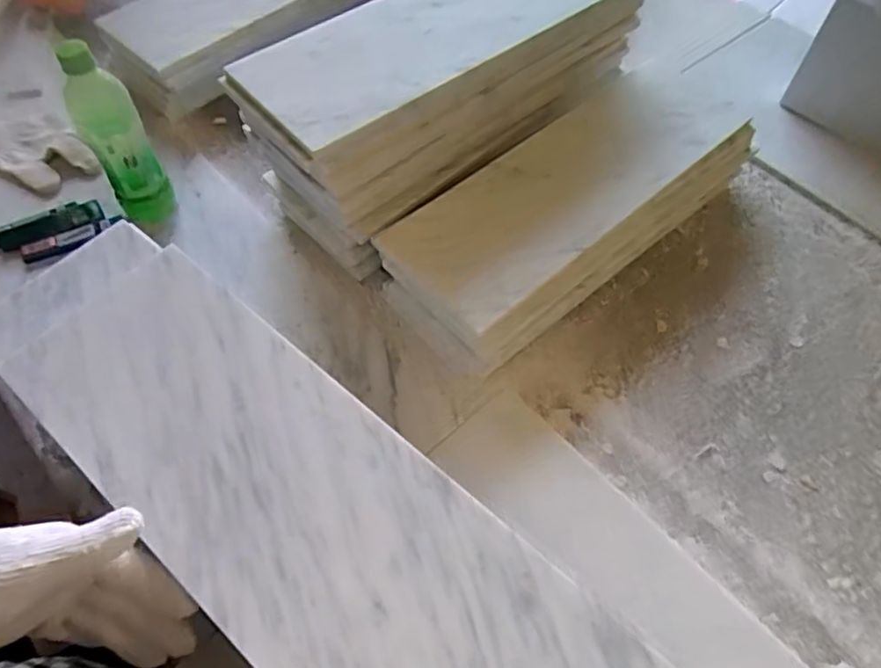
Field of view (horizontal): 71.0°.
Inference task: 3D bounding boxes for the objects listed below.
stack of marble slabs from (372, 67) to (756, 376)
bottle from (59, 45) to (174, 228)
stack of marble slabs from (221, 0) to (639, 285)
[{"bbox_3d":[0.162,-0.152,0.711,0.482,0.098,0.171,-37,66,-21],"label":"stack of marble slabs"},{"bbox_3d":[-0.344,-0.206,0.659,0.062,0.194,0.057,-29,64,-18],"label":"bottle"},{"bbox_3d":[0.015,-0.265,0.701,0.449,0.202,0.157,-35,65,-20],"label":"stack of marble slabs"}]

